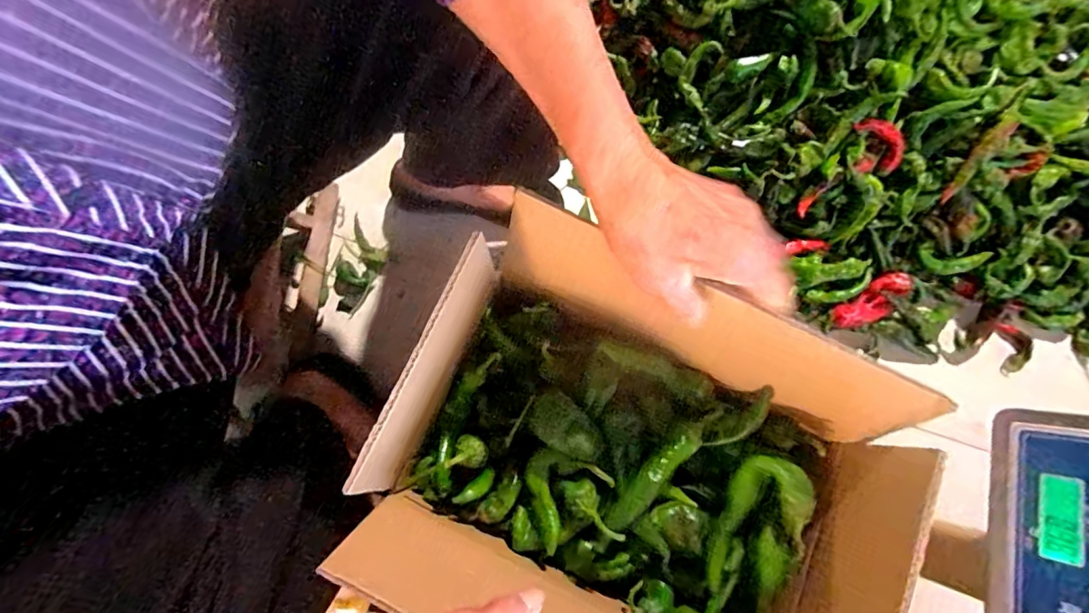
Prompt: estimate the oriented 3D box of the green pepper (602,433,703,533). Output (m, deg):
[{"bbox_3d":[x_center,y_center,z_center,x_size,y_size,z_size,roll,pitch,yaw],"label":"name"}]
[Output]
[{"bbox_3d":[0.072,0.119,0.349,0.020,0.020,0.083,41,79,8],"label":"green pepper"}]

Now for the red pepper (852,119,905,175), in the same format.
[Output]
[{"bbox_3d":[0.395,-0.190,0.604,0.058,0.019,0.060,5,108,10],"label":"red pepper"}]

